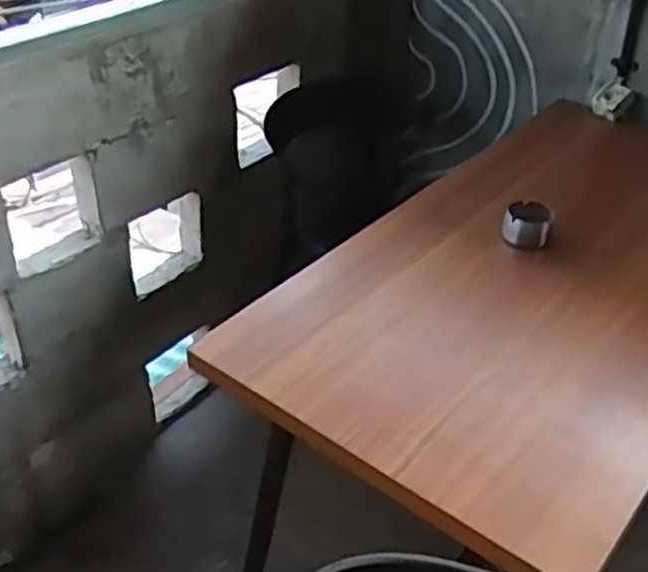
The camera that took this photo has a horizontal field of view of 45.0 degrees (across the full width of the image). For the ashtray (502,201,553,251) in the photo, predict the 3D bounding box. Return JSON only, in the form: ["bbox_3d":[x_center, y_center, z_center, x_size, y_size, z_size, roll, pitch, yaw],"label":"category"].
[{"bbox_3d":[0.362,-0.106,1.394,0.087,0.065,0.070,13,37,10],"label":"ashtray"}]

